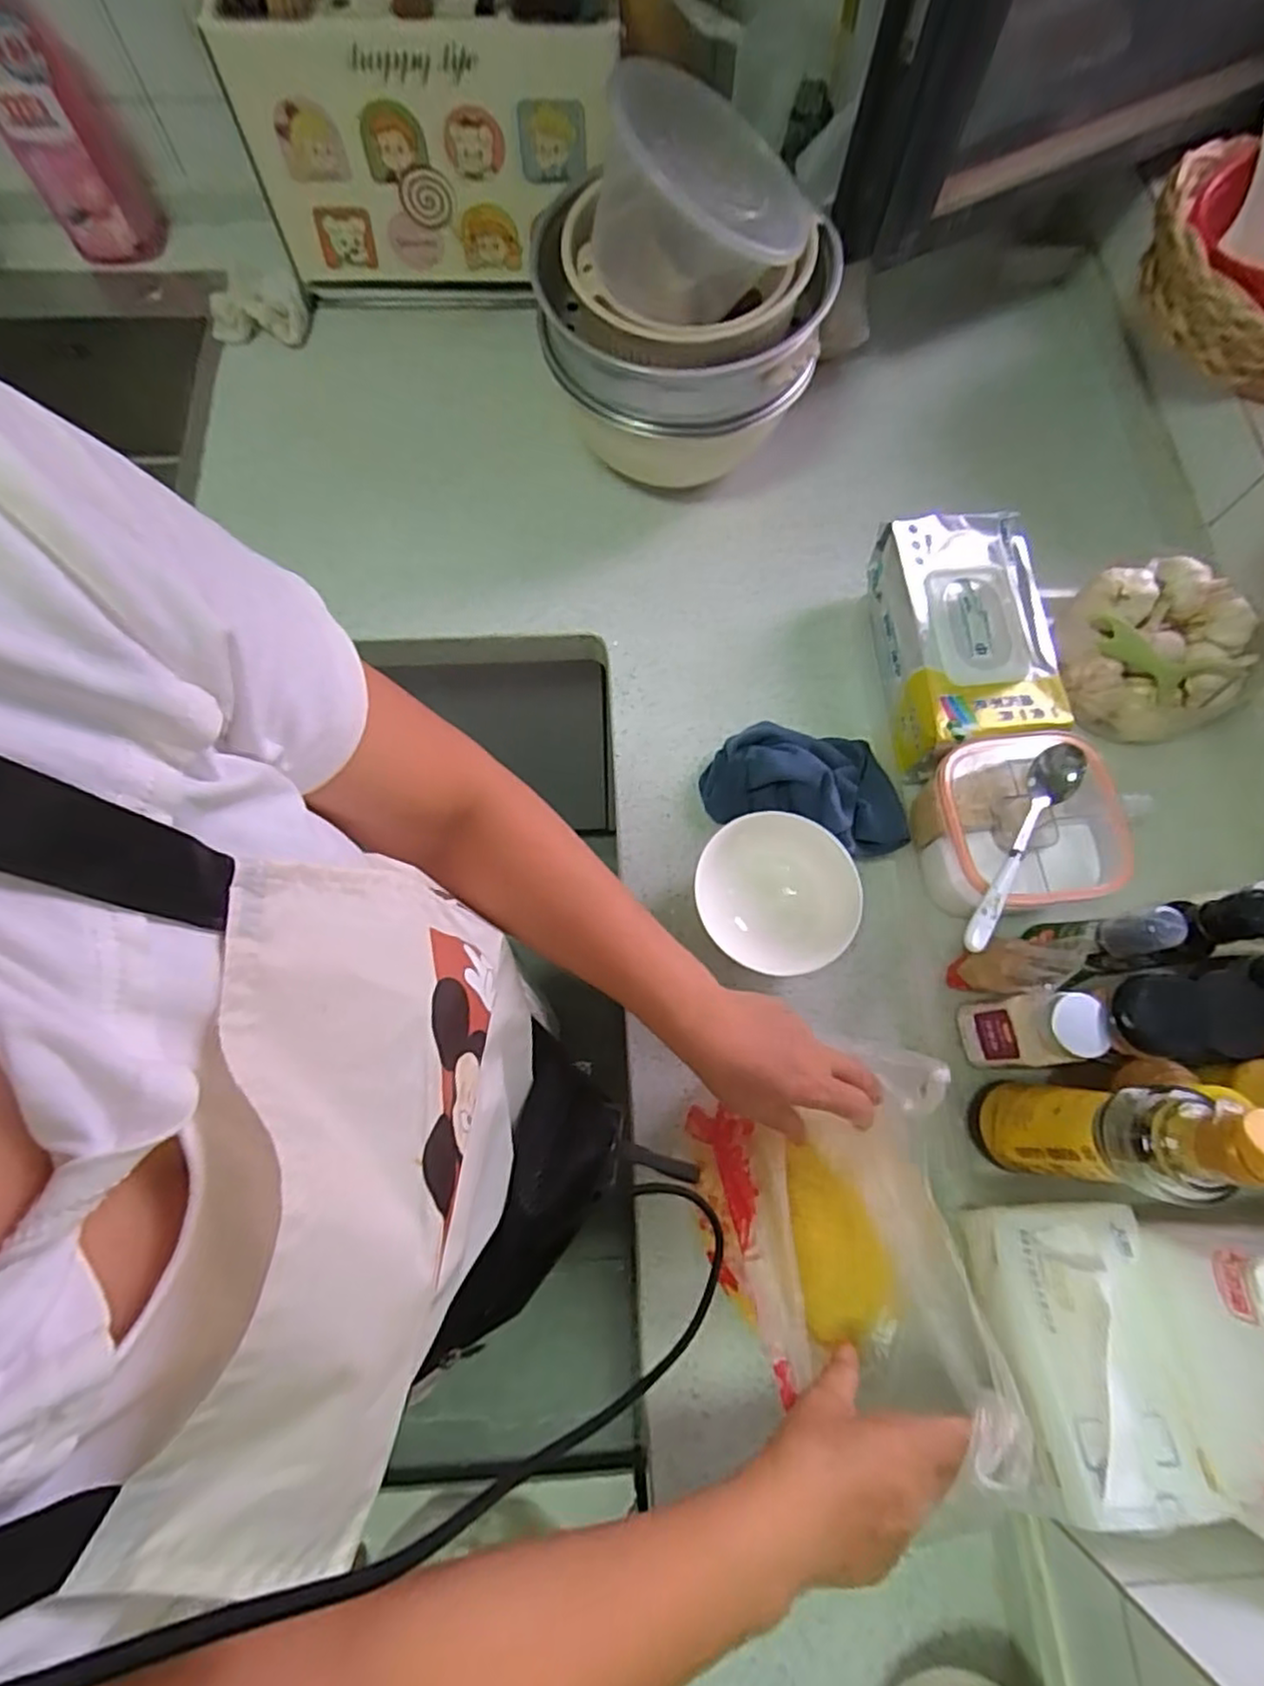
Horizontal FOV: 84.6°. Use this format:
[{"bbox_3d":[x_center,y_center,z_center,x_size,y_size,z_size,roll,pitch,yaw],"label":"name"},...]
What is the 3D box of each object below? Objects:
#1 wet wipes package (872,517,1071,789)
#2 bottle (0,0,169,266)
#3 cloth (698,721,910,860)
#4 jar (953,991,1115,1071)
[{"bbox_3d":[0.291,-0.175,0.626,0.120,0.110,0.222,-2,72,-3],"label":"wet wipes package"},{"bbox_3d":[-0.588,-0.744,0.704,0.088,0.274,0.080,1,71,-2],"label":"bottle"},{"bbox_3d":[0.150,-0.047,0.599,0.172,0.074,0.107,1,71,-2],"label":"cloth"},{"bbox_3d":[0.289,0.143,0.515,0.047,0.120,0.057,2,71,-1],"label":"jar"}]

